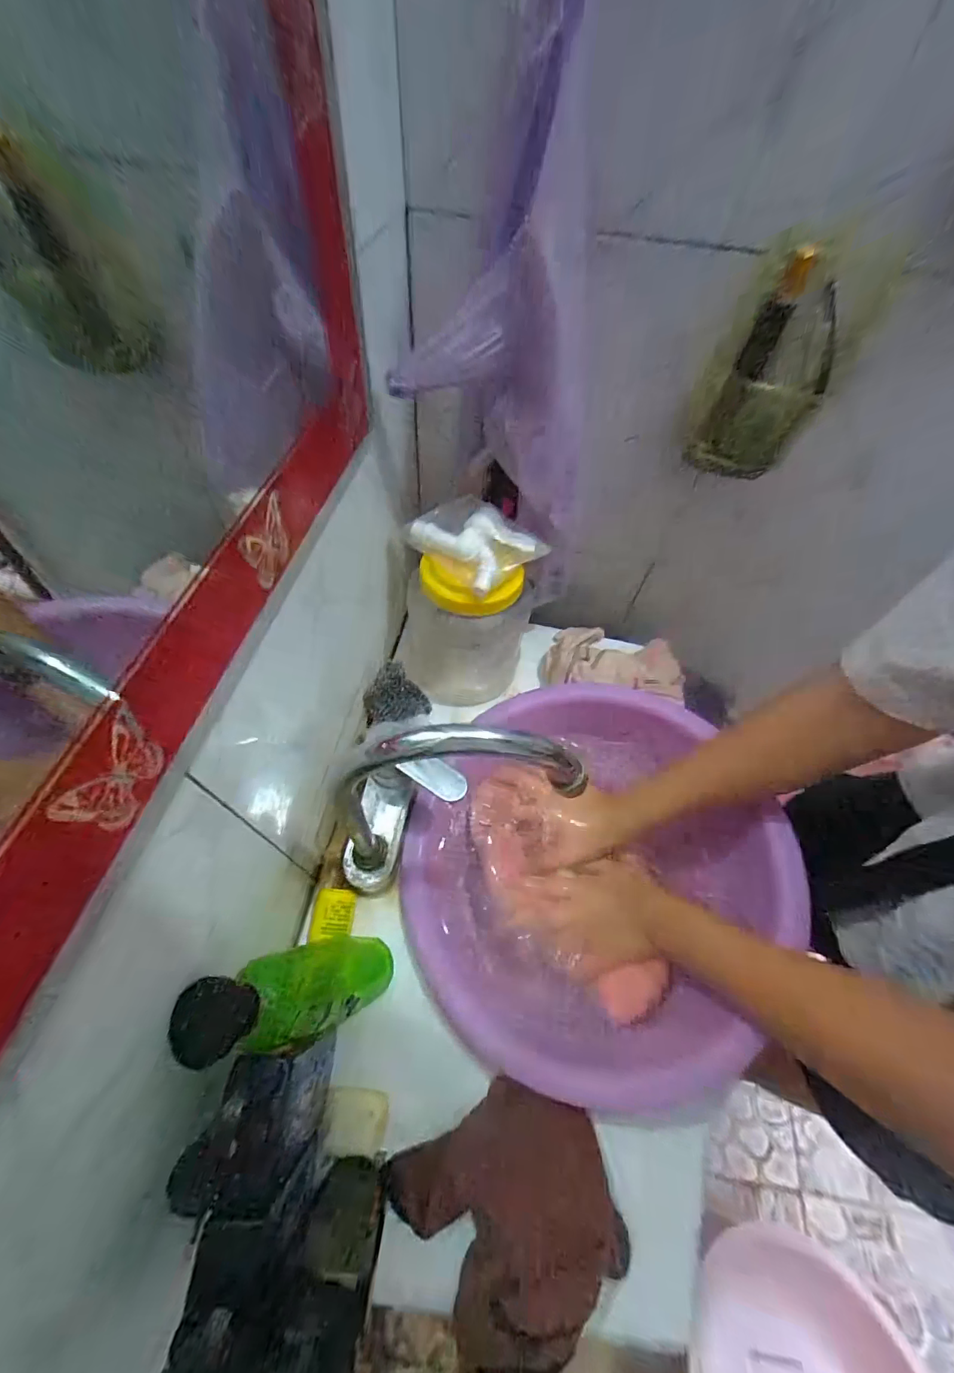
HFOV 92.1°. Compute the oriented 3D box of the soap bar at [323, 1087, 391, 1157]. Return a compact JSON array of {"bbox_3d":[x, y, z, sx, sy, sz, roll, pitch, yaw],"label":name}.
[{"bbox_3d":[-0.090,0.320,0.339,0.045,0.015,0.037,8,56,1],"label":"soap bar"}]

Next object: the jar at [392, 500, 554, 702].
[{"bbox_3d":[-0.011,-0.082,0.506,0.137,0.195,0.119,7,56,0],"label":"jar"}]

